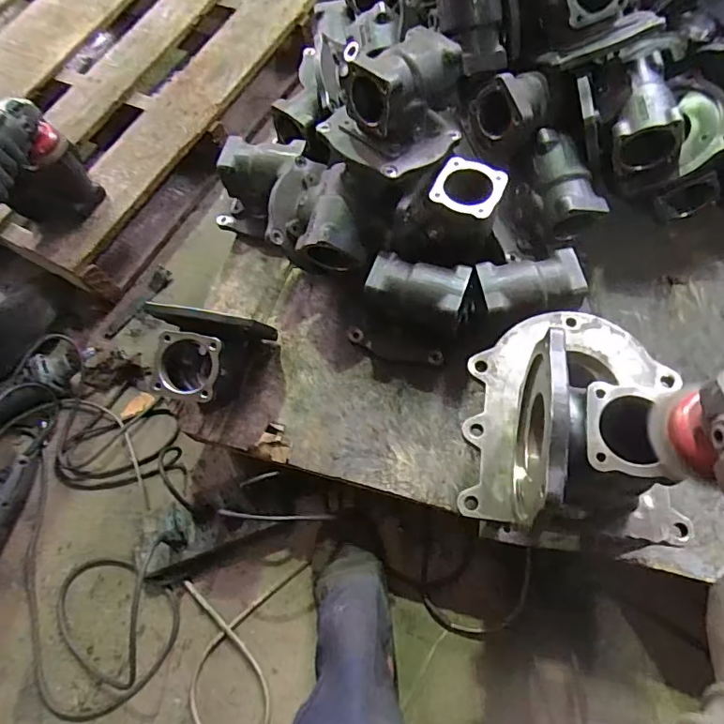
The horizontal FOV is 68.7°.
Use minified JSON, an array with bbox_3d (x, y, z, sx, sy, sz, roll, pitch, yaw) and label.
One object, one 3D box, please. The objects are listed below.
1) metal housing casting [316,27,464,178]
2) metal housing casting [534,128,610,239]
[{"bbox_3d":[0.052,-0.317,0.641,0.182,0.106,0.130,-34,69,-14],"label":"metal housing casting"},{"bbox_3d":[0.261,-0.233,0.685,0.071,0.053,0.133,-12,80,-5],"label":"metal housing casting"}]

